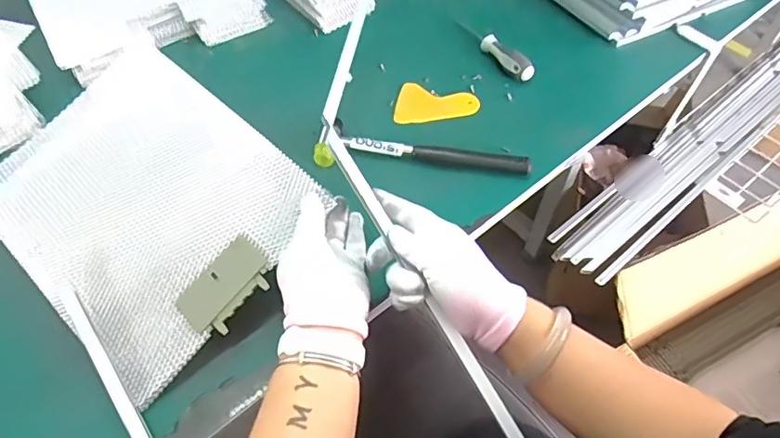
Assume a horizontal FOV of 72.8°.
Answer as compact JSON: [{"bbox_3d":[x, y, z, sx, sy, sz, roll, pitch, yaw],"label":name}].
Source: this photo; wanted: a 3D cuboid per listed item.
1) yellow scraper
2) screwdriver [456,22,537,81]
[{"bbox_3d":[0.059,-0.141,0.672,0.100,0.007,0.069,13,63,9],"label":"yellow scraper"},{"bbox_3d":[0.141,-0.232,0.711,0.024,0.031,0.138,-27,59,-16],"label":"screwdriver"}]

